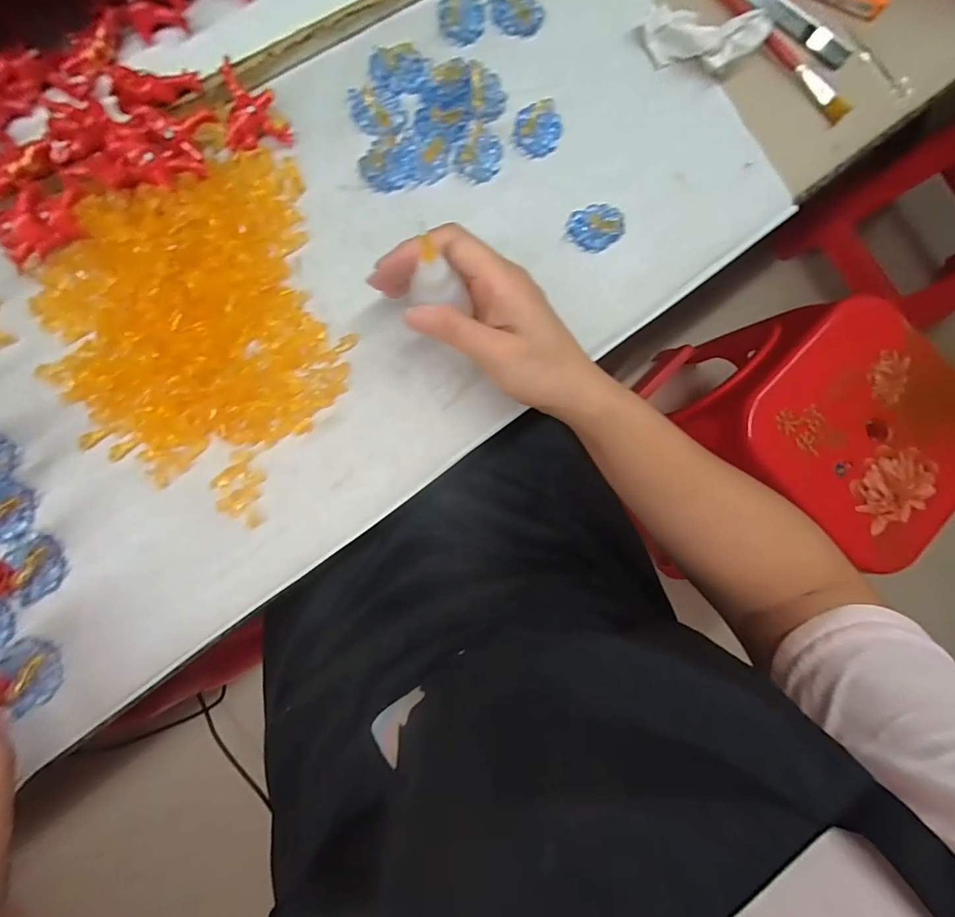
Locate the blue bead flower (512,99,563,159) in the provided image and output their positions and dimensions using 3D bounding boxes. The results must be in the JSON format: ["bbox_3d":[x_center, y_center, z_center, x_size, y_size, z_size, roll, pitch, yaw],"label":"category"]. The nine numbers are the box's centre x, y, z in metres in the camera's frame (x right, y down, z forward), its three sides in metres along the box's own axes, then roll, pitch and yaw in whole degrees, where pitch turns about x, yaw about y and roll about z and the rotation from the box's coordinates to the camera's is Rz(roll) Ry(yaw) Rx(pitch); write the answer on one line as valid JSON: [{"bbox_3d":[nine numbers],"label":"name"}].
[{"bbox_3d":[0.041,-0.221,0.303,0.031,0.005,0.041,18,84,-4],"label":"blue bead flower"}]

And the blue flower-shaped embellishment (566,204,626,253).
[{"bbox_3d":[0.078,-0.153,0.299,0.037,0.006,0.031,-38,89,-7],"label":"blue flower-shaped embellishment"}]

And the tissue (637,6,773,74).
[{"bbox_3d":[0.153,-0.288,0.311,0.079,0.021,0.035,10,84,9],"label":"tissue"}]

